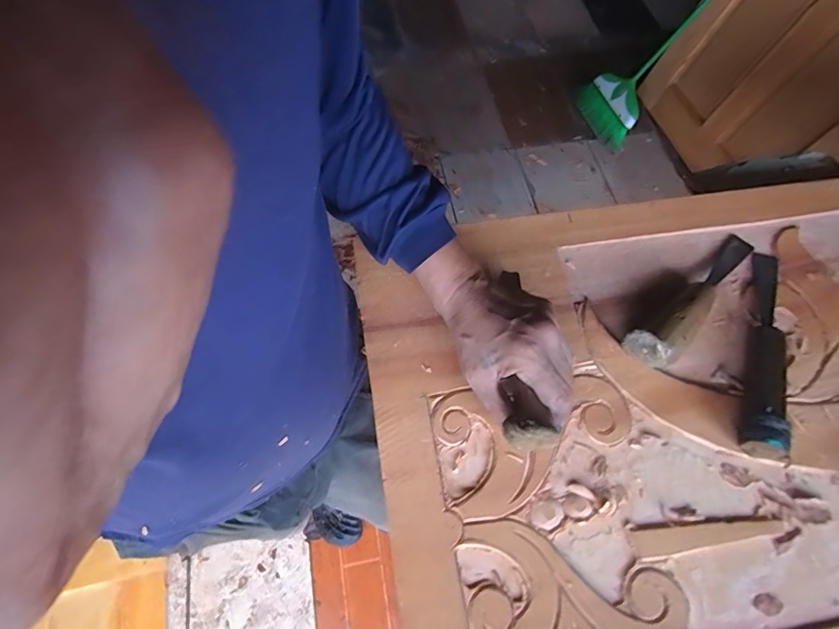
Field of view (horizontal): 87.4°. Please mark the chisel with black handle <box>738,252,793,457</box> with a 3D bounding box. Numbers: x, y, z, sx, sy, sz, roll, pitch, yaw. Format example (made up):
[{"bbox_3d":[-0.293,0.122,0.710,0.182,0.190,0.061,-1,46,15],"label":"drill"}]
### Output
[{"bbox_3d":[0.334,0.025,0.415,0.027,0.035,0.221,22,68,9],"label":"chisel with black handle"}]

